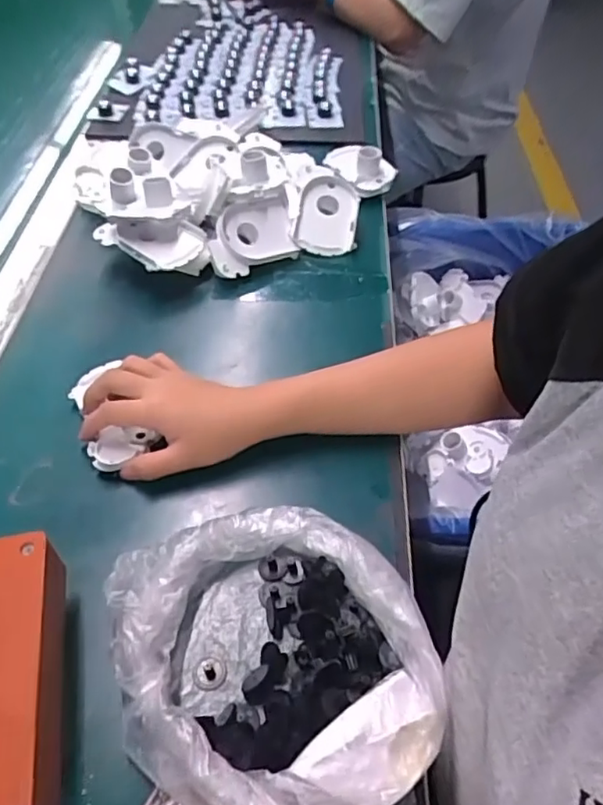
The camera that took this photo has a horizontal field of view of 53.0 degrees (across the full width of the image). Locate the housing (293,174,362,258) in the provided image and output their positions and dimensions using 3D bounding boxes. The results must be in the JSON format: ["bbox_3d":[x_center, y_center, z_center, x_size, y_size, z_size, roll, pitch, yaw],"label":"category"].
[{"bbox_3d":[0.028,-0.198,0.643,0.064,0.018,0.088,6,81,-5],"label":"housing"}]

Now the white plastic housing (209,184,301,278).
[{"bbox_3d":[-0.049,-0.174,0.620,0.107,0.058,0.069,-26,55,-21],"label":"white plastic housing"}]

